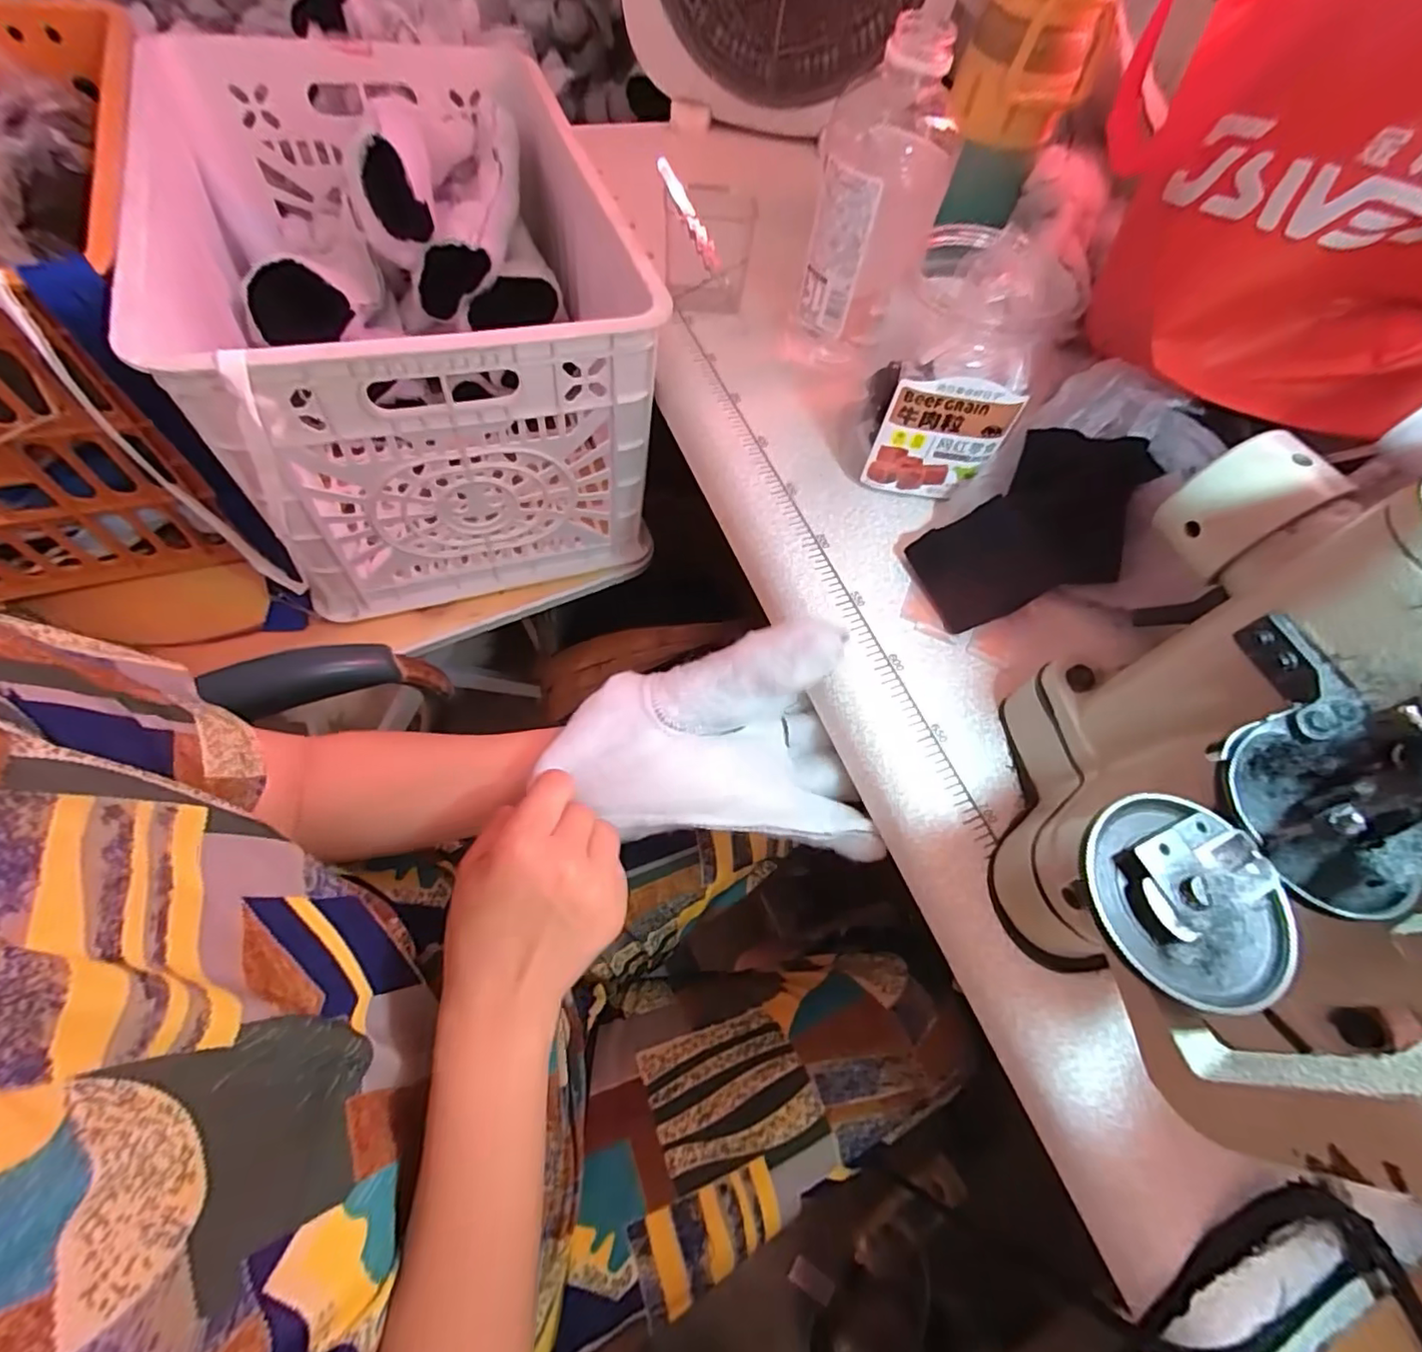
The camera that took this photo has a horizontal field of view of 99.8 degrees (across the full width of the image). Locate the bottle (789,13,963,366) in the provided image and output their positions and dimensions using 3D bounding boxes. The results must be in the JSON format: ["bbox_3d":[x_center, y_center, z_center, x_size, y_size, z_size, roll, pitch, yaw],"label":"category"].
[{"bbox_3d":[0.112,-0.317,0.429,0.088,0.189,0.083,15,62,3],"label":"bottle"}]

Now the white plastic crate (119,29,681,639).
[{"bbox_3d":[-0.285,-0.347,0.598,0.341,0.268,0.477,-19,65,-16],"label":"white plastic crate"}]

